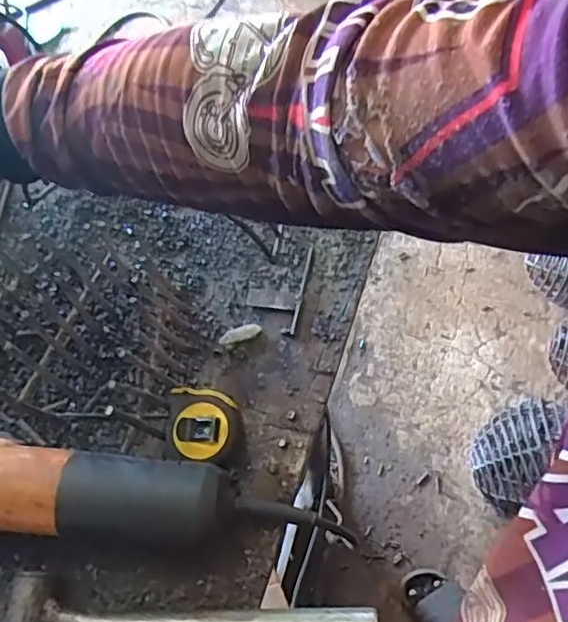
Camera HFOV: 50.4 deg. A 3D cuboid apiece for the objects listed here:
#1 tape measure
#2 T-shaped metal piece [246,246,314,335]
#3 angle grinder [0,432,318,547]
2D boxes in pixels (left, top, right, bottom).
[{"bbox_3d":[-0.061,0.089,0.458,0.061,0.027,0.053,9,62,8],"label":"tape measure"},{"bbox_3d":[-0.005,-0.022,0.523,0.047,0.006,0.081,10,62,8],"label":"T-shaped metal piece"},{"bbox_3d":[-0.153,0.126,0.406,0.332,0.091,0.081,3,61,5],"label":"angle grinder"}]

